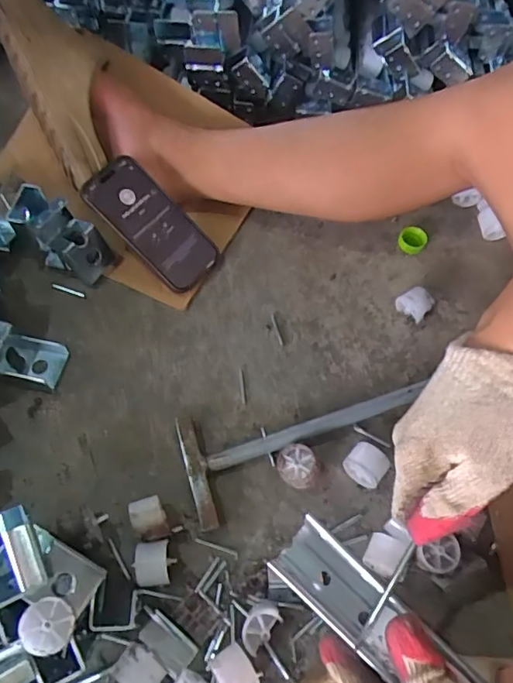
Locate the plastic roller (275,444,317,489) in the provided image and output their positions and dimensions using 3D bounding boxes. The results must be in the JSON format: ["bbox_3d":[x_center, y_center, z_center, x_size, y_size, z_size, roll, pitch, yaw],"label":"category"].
[{"bbox_3d":[0.035,0.111,0.471,0.032,0.028,0.036,1,62,-3],"label":"plastic roller"}]

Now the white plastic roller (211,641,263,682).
[{"bbox_3d":[-0.016,0.246,0.393,0.027,0.033,0.036,-31,68,-18],"label":"white plastic roller"}]

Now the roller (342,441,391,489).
[{"bbox_3d":[0.097,0.111,0.473,0.035,0.032,0.028,37,66,15],"label":"roller"}]

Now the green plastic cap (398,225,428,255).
[{"bbox_3d":[0.180,-0.117,0.609,0.031,0.014,0.030,2,62,-3],"label":"green plastic cap"}]

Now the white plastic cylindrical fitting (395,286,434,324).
[{"bbox_3d":[0.169,-0.040,0.561,0.024,0.027,0.033,-32,68,-19],"label":"white plastic cylindrical fitting"}]

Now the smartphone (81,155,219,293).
[{"bbox_3d":[-0.110,-0.125,0.563,0.149,0.017,0.069,45,66,-9],"label":"smartphone"}]

